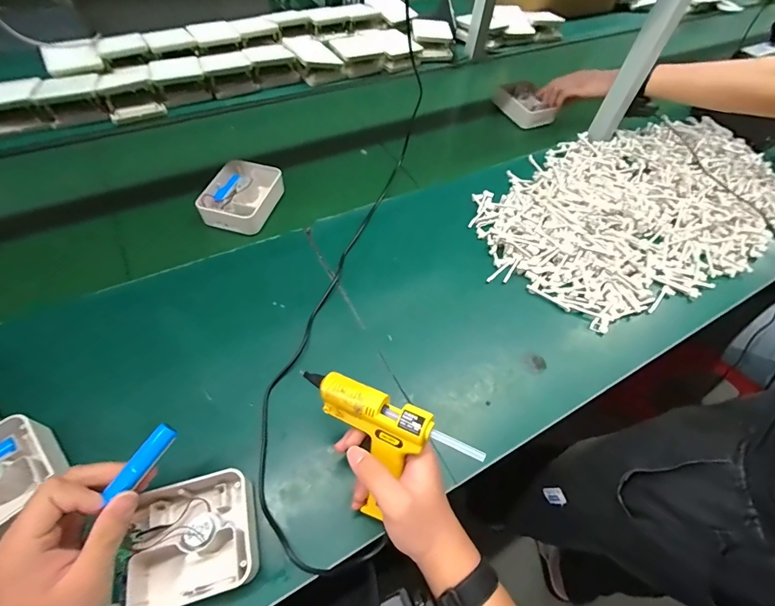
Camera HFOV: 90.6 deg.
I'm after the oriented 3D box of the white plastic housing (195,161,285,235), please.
[{"bbox_3d":[-0.245,-0.178,0.646,0.095,0.048,0.135,17,56,6],"label":"white plastic housing"}]

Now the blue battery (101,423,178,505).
[{"bbox_3d":[-0.204,0.132,0.321,0.013,0.018,0.066,31,71,17],"label":"blue battery"}]

